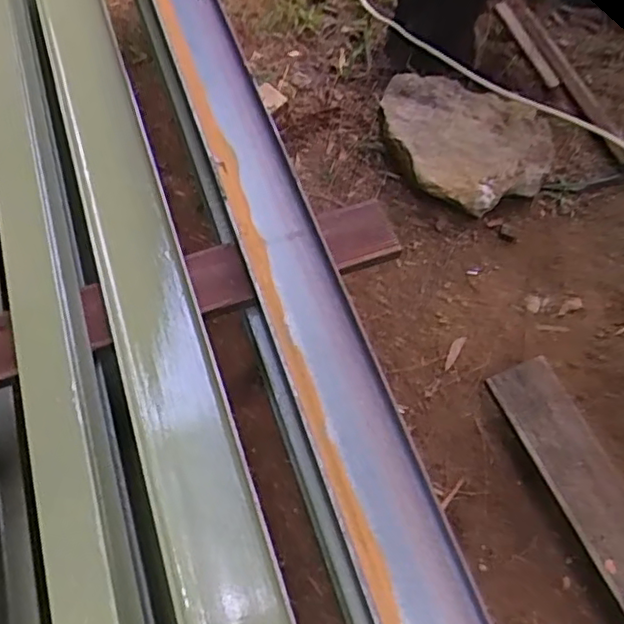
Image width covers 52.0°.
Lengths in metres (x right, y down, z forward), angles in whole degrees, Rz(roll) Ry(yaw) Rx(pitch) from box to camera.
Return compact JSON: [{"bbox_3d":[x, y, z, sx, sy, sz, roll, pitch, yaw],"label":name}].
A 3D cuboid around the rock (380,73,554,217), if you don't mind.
[{"bbox_3d":[0.265,-0.328,1.195,0.348,0.083,0.251,34,67,15],"label":"rock"}]

